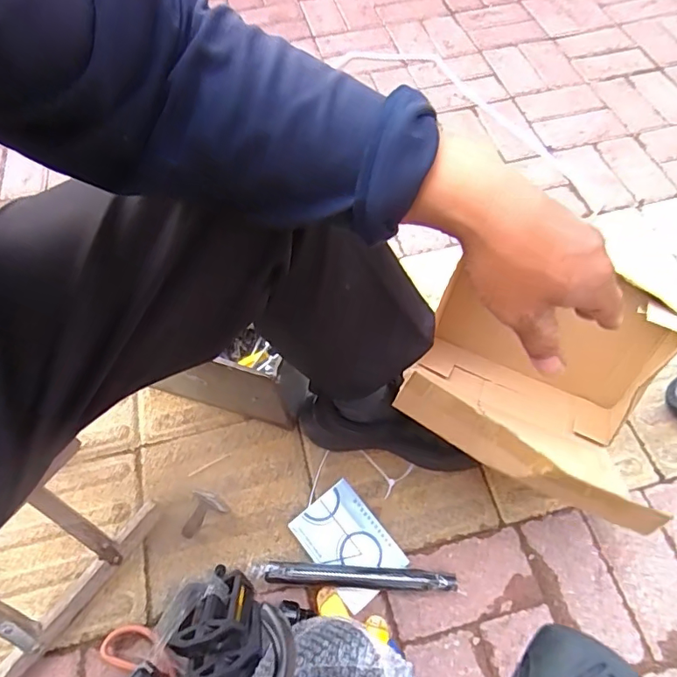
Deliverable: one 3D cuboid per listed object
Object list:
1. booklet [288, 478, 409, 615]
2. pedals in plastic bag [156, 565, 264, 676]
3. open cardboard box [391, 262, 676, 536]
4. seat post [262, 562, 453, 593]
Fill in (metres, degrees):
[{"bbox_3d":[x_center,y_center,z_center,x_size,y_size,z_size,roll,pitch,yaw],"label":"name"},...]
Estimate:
[{"bbox_3d":[0.013,0.281,0.674,0.100,0.008,0.141,-36,72,-17],"label":"booklet"},{"bbox_3d":[-0.153,0.355,0.610,0.140,0.081,0.115,36,66,19],"label":"pedals in plastic bag"},{"bbox_3d":[0.265,0.069,0.685,0.292,0.234,0.318,25,63,14],"label":"open cardboard box"},{"bbox_3d":[0.029,0.316,0.647,0.244,0.030,0.025,3,60,2],"label":"seat post"}]

